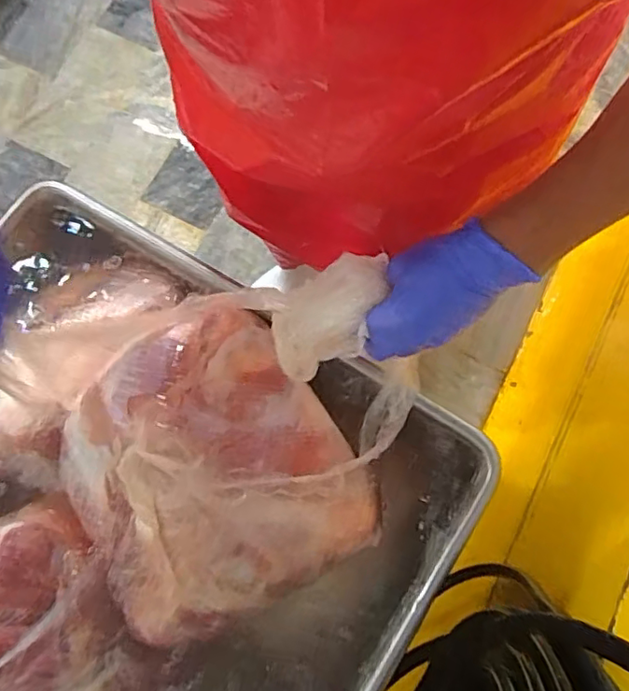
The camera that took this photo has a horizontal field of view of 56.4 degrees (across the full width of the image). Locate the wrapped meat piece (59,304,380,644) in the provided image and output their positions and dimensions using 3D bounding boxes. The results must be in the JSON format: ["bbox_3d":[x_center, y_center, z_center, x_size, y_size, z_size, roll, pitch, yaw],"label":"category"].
[{"bbox_3d":[-0.120,0.128,0.607,0.282,0.106,0.294,-33,77,-7],"label":"wrapped meat piece"}]

